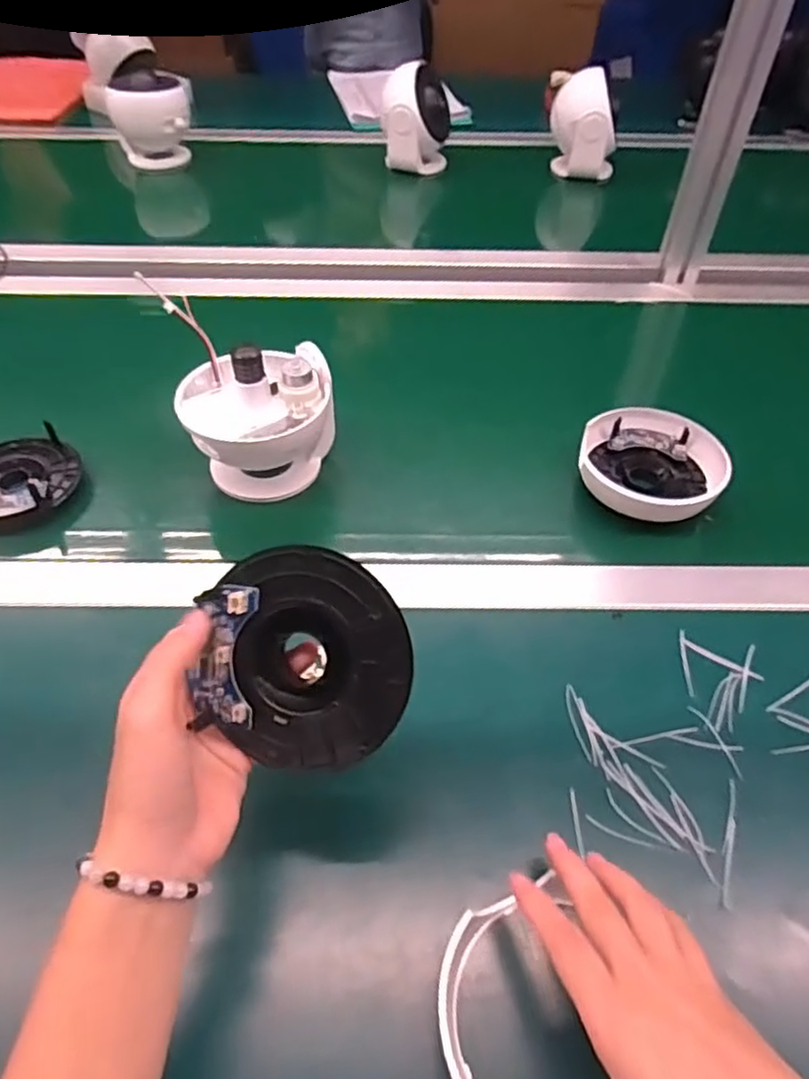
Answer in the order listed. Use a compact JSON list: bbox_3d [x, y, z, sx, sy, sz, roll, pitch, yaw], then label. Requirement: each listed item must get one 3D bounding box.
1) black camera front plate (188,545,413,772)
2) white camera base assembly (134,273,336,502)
[{"bbox_3d":[-0.046,0.054,0.307,0.094,0.016,0.097,0,91,5],"label":"black camera front plate"},{"bbox_3d":[-0.123,-0.110,0.557,0.121,0.117,0.137,-18,53,-18],"label":"white camera base assembly"}]

